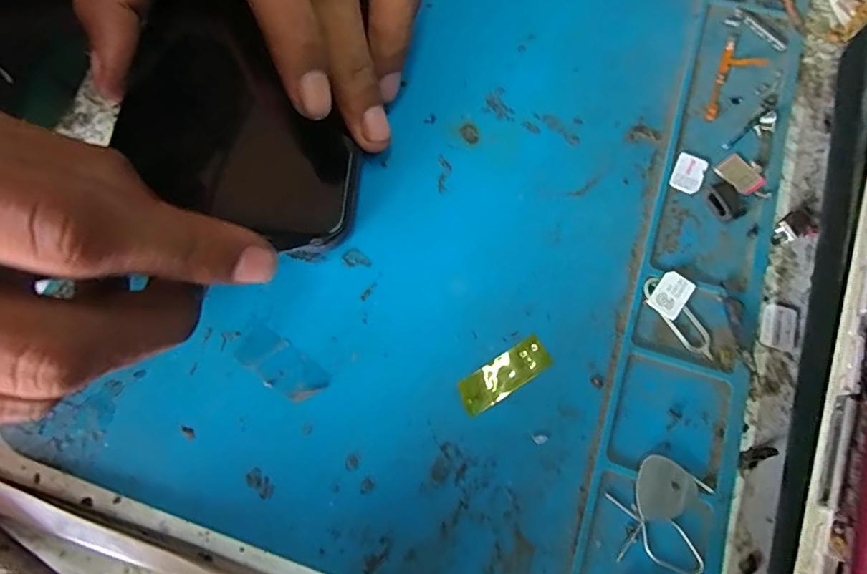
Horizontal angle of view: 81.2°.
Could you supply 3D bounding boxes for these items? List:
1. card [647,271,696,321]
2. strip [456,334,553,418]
[{"bbox_3d":[0.066,0.002,0.141,0.009,0.004,0.012,35,84,14],"label":"card"},{"bbox_3d":[0.019,0.024,0.137,0.026,0.004,0.010,-31,73,-9],"label":"strip"}]

